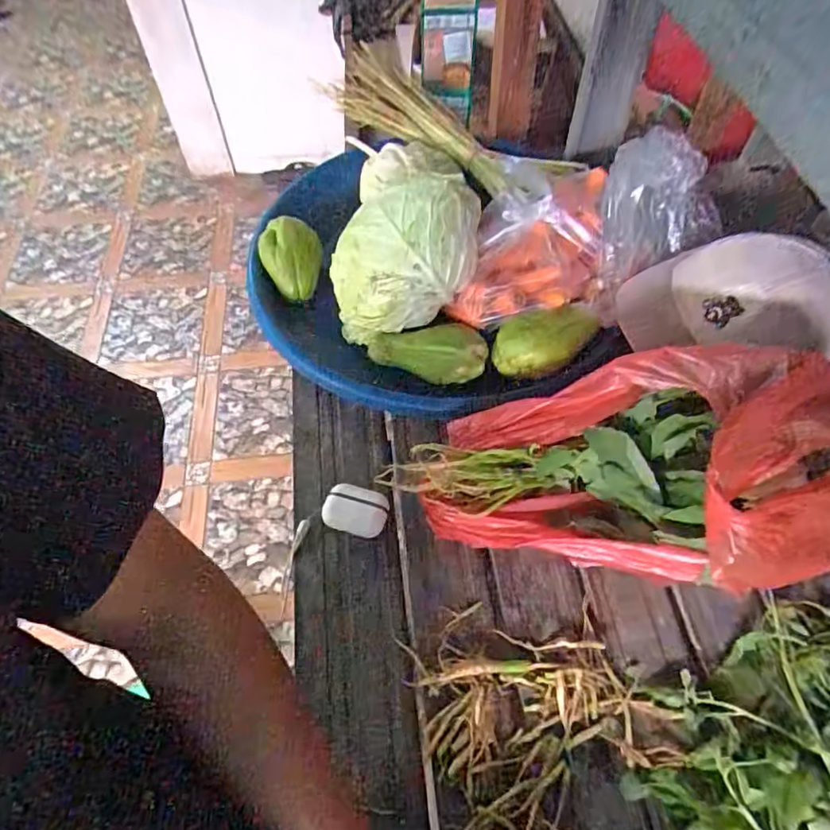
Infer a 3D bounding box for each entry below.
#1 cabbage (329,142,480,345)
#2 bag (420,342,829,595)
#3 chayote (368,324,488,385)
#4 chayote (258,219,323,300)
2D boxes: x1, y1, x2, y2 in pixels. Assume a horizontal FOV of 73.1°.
[{"bbox_3d":[-0.011,-0.197,0.632,0.158,0.118,0.184,0,57,1],"label":"cabbage"},{"bbox_3d":[0.187,0.049,0.481,0.328,0.165,0.187,8,57,6],"label":"bag"},{"bbox_3d":[0.013,-0.070,0.613,0.128,0.043,0.048,8,56,7],"label":"chayote"},{"bbox_3d":[-0.150,-0.190,0.680,0.068,0.052,0.091,-21,59,-13],"label":"chayote"}]

